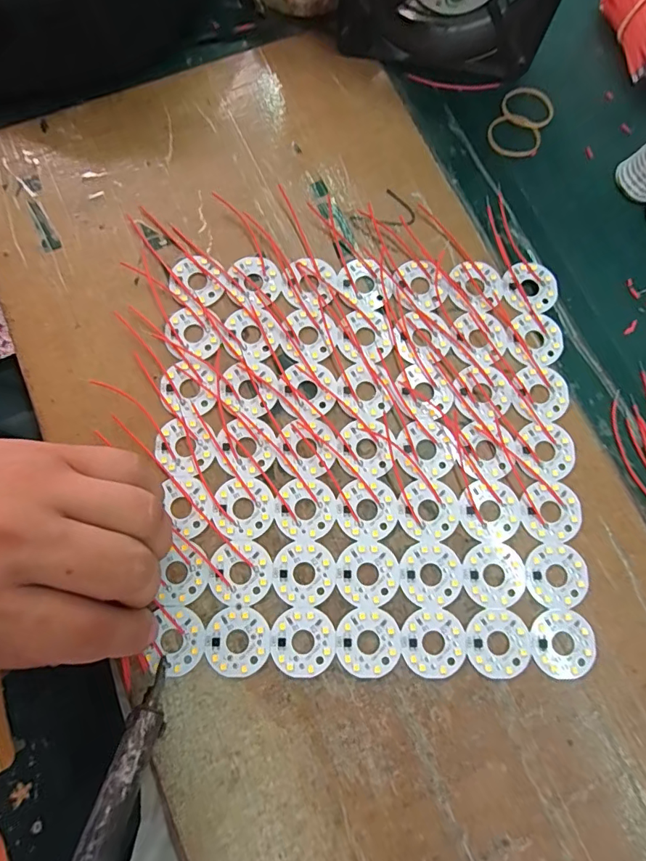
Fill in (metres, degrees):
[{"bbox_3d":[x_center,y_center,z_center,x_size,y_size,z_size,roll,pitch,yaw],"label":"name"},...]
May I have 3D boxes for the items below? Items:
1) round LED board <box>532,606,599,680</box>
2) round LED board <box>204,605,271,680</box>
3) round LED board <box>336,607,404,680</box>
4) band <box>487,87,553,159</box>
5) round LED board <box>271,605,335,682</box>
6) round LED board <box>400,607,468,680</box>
[{"bbox_3d":[0.114,0.101,0.211,0.031,0.004,0.030,0,78,-1],"label":"round LED board"},{"bbox_3d":[-0.040,0.099,0.209,0.030,0.004,0.030,0,78,-1],"label":"round LED board"},{"bbox_3d":[0.022,0.099,0.209,0.030,0.004,0.030,0,78,-1],"label":"round LED board"},{"bbox_3d":[0.123,-0.192,0.278,0.032,0.004,0.053,27,79,4],"label":"band"},{"bbox_3d":[-0.009,0.099,0.209,0.030,0.004,0.030,0,78,-1],"label":"round LED board"},{"bbox_3d":[0.052,0.100,0.210,0.030,0.004,0.030,0,78,-1],"label":"round LED board"}]

